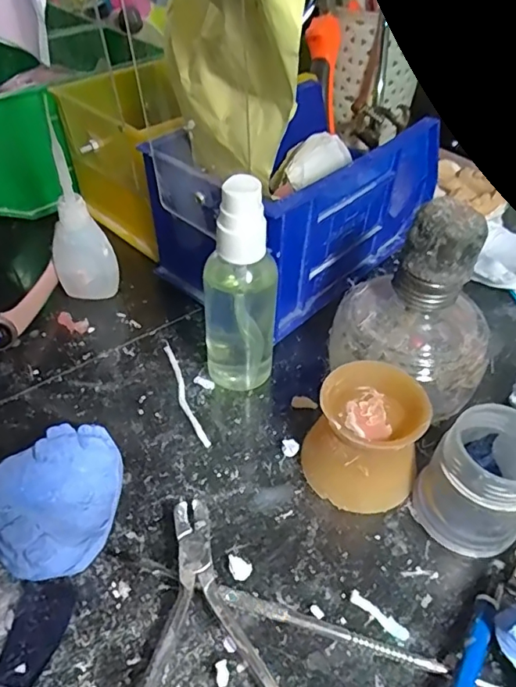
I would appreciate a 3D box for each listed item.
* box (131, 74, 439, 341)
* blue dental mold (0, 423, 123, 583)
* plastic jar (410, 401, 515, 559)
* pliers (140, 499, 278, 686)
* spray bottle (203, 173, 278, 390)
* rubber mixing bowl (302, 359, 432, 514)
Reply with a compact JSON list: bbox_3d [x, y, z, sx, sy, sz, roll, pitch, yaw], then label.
[{"bbox_3d":[0.028,-0.090,0.329,0.099,0.090,0.167,36,54,29],"label":"box"},{"bbox_3d":[-0.084,0.065,0.216,0.049,0.027,0.060,3,45,1],"label":"blue dental mold"},{"bbox_3d":[0.091,0.055,0.213,0.040,0.052,0.040,1,45,-1],"label":"plastic jar"},{"bbox_3d":[-0.016,0.112,0.180,0.063,0.014,0.121,-2,45,-3],"label":"pliers"},{"bbox_3d":[-0.008,-0.025,0.246,0.034,0.113,0.025,2,45,0],"label":"spray bottle"},{"bbox_3d":[0.046,0.041,0.229,0.046,0.046,0.046,1,45,-1],"label":"rubber mixing bowl"}]

